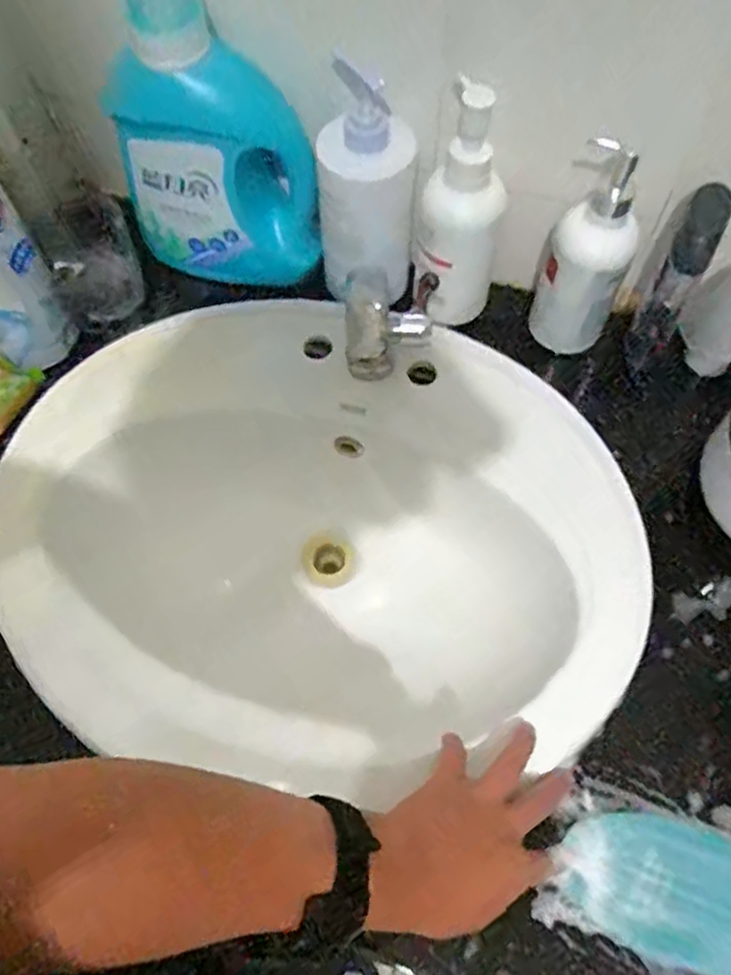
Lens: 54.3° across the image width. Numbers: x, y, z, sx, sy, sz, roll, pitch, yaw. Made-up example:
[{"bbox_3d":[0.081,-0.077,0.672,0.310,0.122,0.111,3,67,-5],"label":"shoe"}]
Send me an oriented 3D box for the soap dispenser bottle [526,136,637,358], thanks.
[{"bbox_3d":[0.184,-0.197,0.588,0.070,0.181,0.067,14,65,7],"label":"soap dispenser bottle"}]

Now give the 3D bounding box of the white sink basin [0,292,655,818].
[{"bbox_3d":[-0.042,0.041,0.668,0.534,0.196,0.359,3,61,6],"label":"white sink basin"}]

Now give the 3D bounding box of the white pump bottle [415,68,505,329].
[{"bbox_3d":[0.080,-0.224,0.605,0.072,0.212,0.057,5,64,3],"label":"white pump bottle"}]

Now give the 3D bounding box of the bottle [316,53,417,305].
[{"bbox_3d":[0.006,-0.231,0.597,0.084,0.167,0.074,-3,64,-1],"label":"bottle"}]

